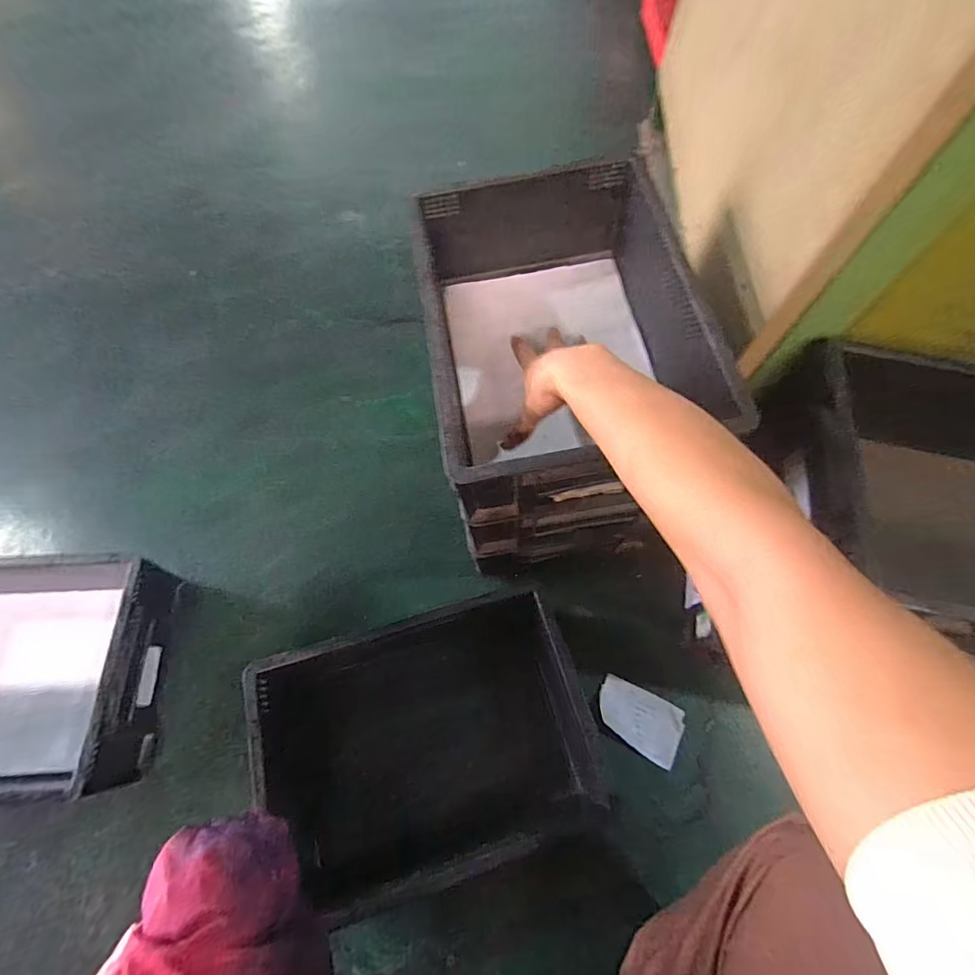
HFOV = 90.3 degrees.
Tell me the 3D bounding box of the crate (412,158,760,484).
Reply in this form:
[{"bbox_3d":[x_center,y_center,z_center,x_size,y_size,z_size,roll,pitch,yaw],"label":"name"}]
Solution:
[{"bbox_3d":[0.063,-0.153,0.485,0.245,0.140,0.328,-7,66,-7],"label":"crate"}]

